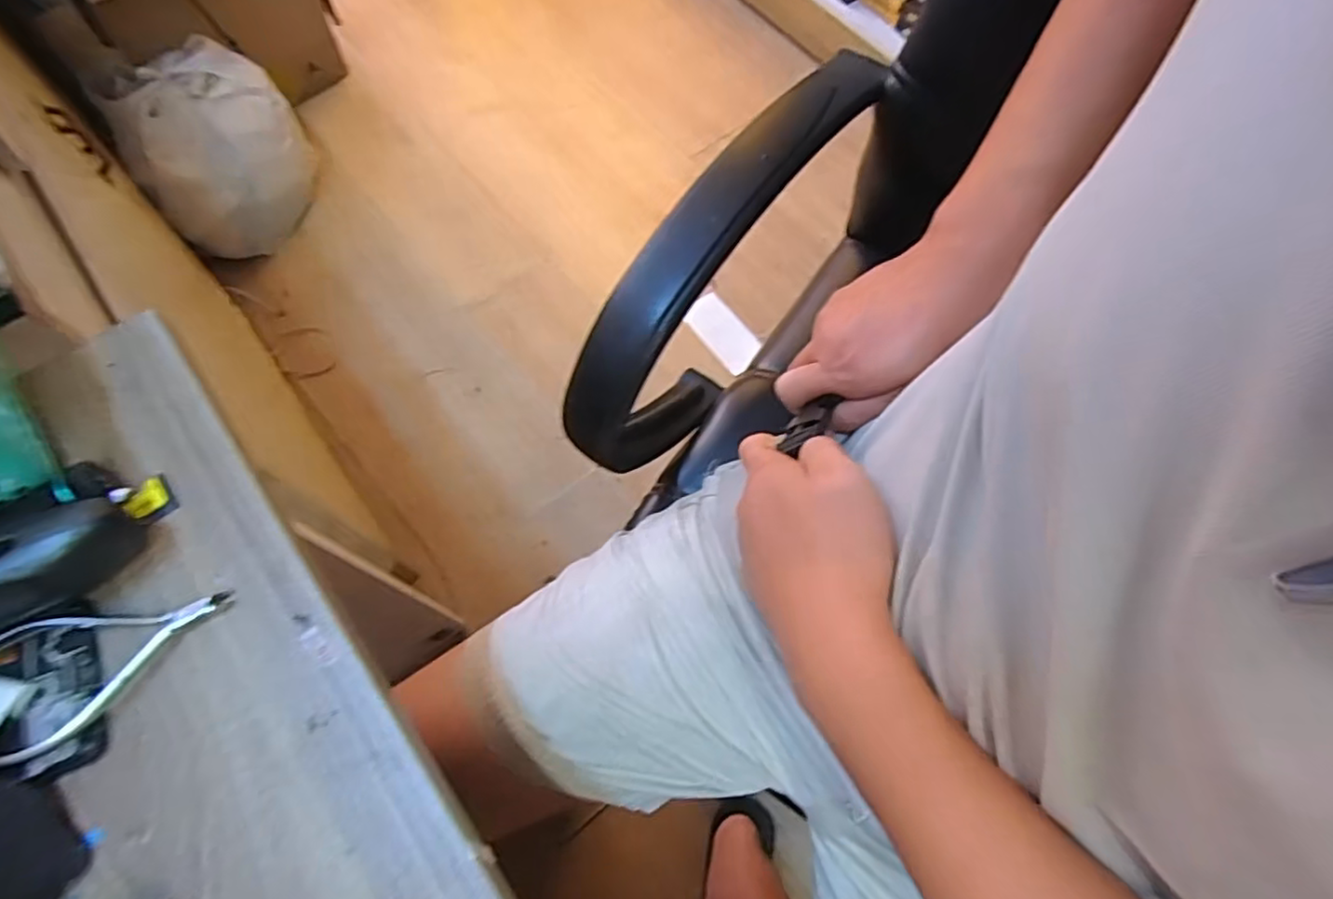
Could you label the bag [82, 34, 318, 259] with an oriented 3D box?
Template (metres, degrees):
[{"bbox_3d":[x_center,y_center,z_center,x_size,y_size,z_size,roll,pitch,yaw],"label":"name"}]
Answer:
[{"bbox_3d":[-0.799,-0.537,1.212,0.274,0.231,0.269,-31,71,-14],"label":"bag"}]

